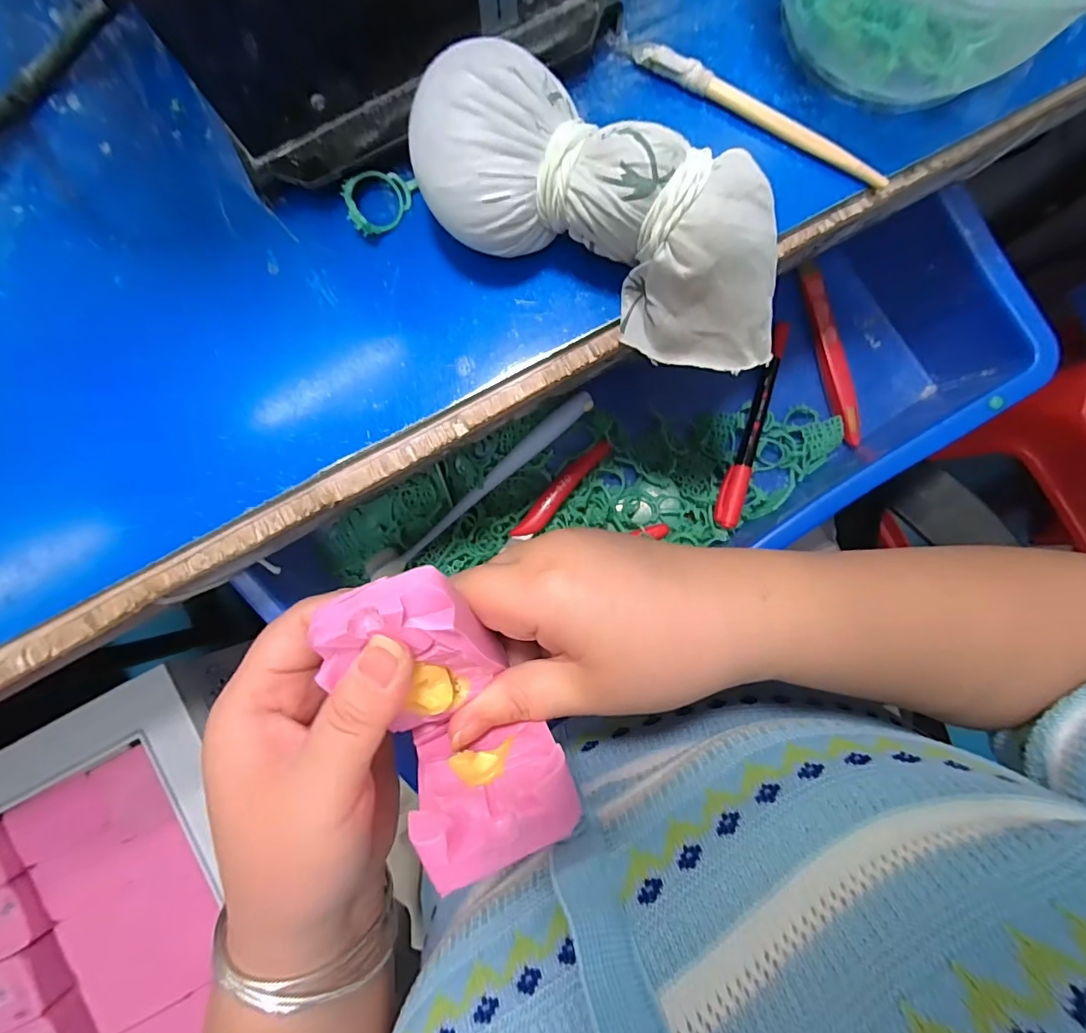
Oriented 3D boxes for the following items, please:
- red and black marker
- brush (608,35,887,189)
[{"bbox_3d":[0.139,-0.060,0.329,0.015,0.010,0.140,18,87,2],"label":"red and black marker"},{"bbox_3d":[0.081,-0.162,0.198,0.121,0.009,0.010,29,89,2],"label":"brush"}]

